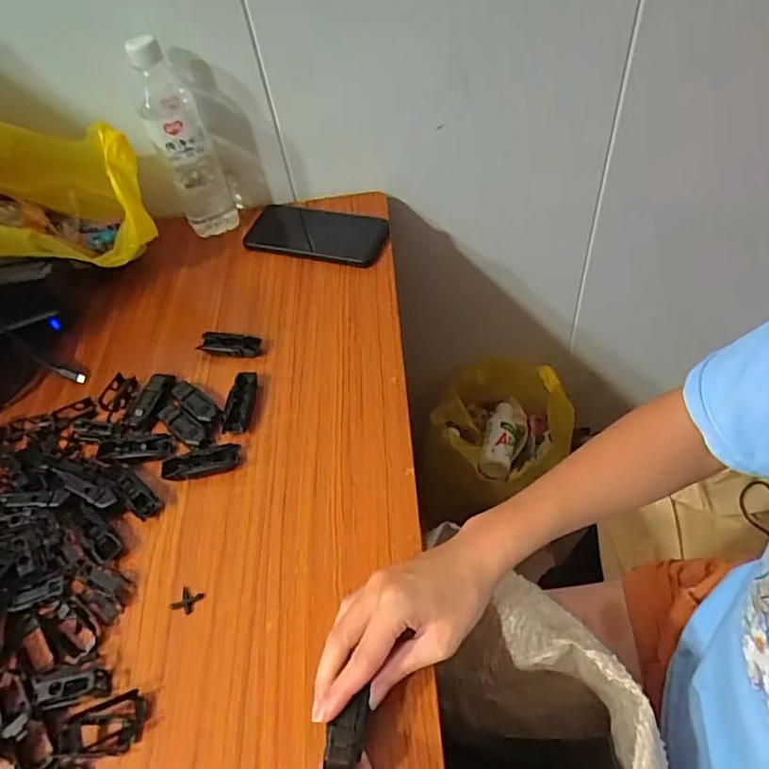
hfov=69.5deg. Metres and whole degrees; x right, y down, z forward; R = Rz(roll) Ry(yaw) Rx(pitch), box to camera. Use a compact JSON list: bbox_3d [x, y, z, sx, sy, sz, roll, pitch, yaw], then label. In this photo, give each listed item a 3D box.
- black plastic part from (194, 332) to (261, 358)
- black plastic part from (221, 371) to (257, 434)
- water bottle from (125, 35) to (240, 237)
[{"bbox_3d":[-0.156,-0.041,0.559,0.064,0.017,0.024,6,52,10],"label":"black plastic part"},{"bbox_3d":[-0.133,0.017,0.512,0.024,0.012,0.064,-1,51,5],"label":"black plastic part"},{"bbox_3d":[-0.226,-0.275,0.628,0.066,0.202,0.071,-23,53,-12],"label":"water bottle"}]

